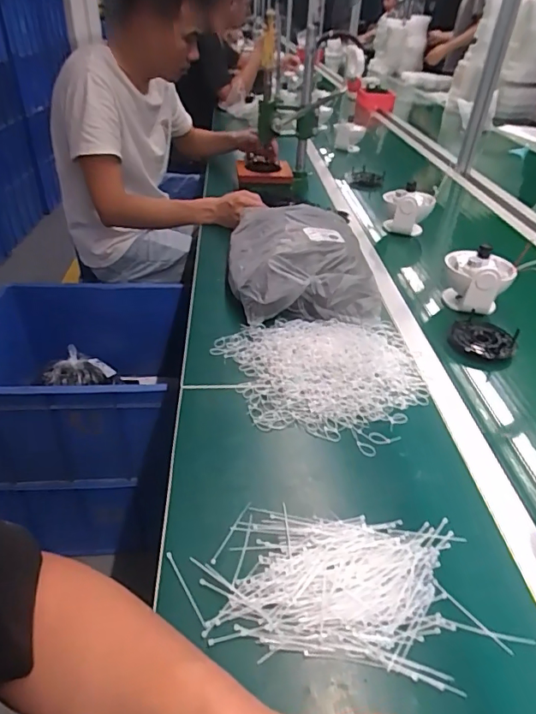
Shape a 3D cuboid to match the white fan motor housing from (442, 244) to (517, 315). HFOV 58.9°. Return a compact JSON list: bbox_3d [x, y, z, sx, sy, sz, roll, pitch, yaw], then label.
[{"bbox_3d":[0.374,-0.137,0.855,0.118,0.102,0.107,18,39,20],"label":"white fan motor housing"}]

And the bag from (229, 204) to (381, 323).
[{"bbox_3d":[0.057,-0.183,0.890,0.246,0.098,0.329,0,36,-4],"label":"bag"}]

